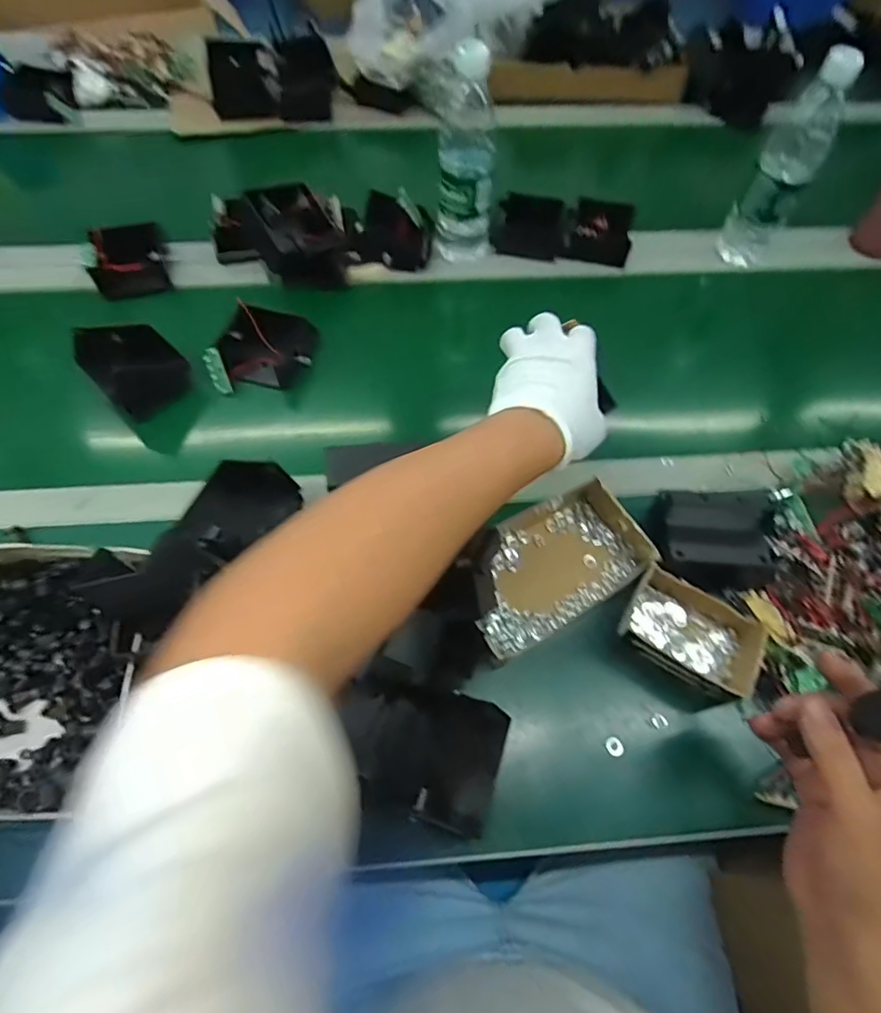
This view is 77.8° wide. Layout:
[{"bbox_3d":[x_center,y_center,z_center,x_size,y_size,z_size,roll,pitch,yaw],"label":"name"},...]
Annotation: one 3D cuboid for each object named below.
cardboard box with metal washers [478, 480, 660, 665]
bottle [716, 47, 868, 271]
[{"bbox_3d":[0.098,0.051,0.504,0.174,0.038,0.113,-25,64,-15],"label":"cardboard box with metal washers"},{"bbox_3d":[0.419,-0.406,0.671,0.068,0.233,0.079,29,64,14],"label":"bottle"}]

